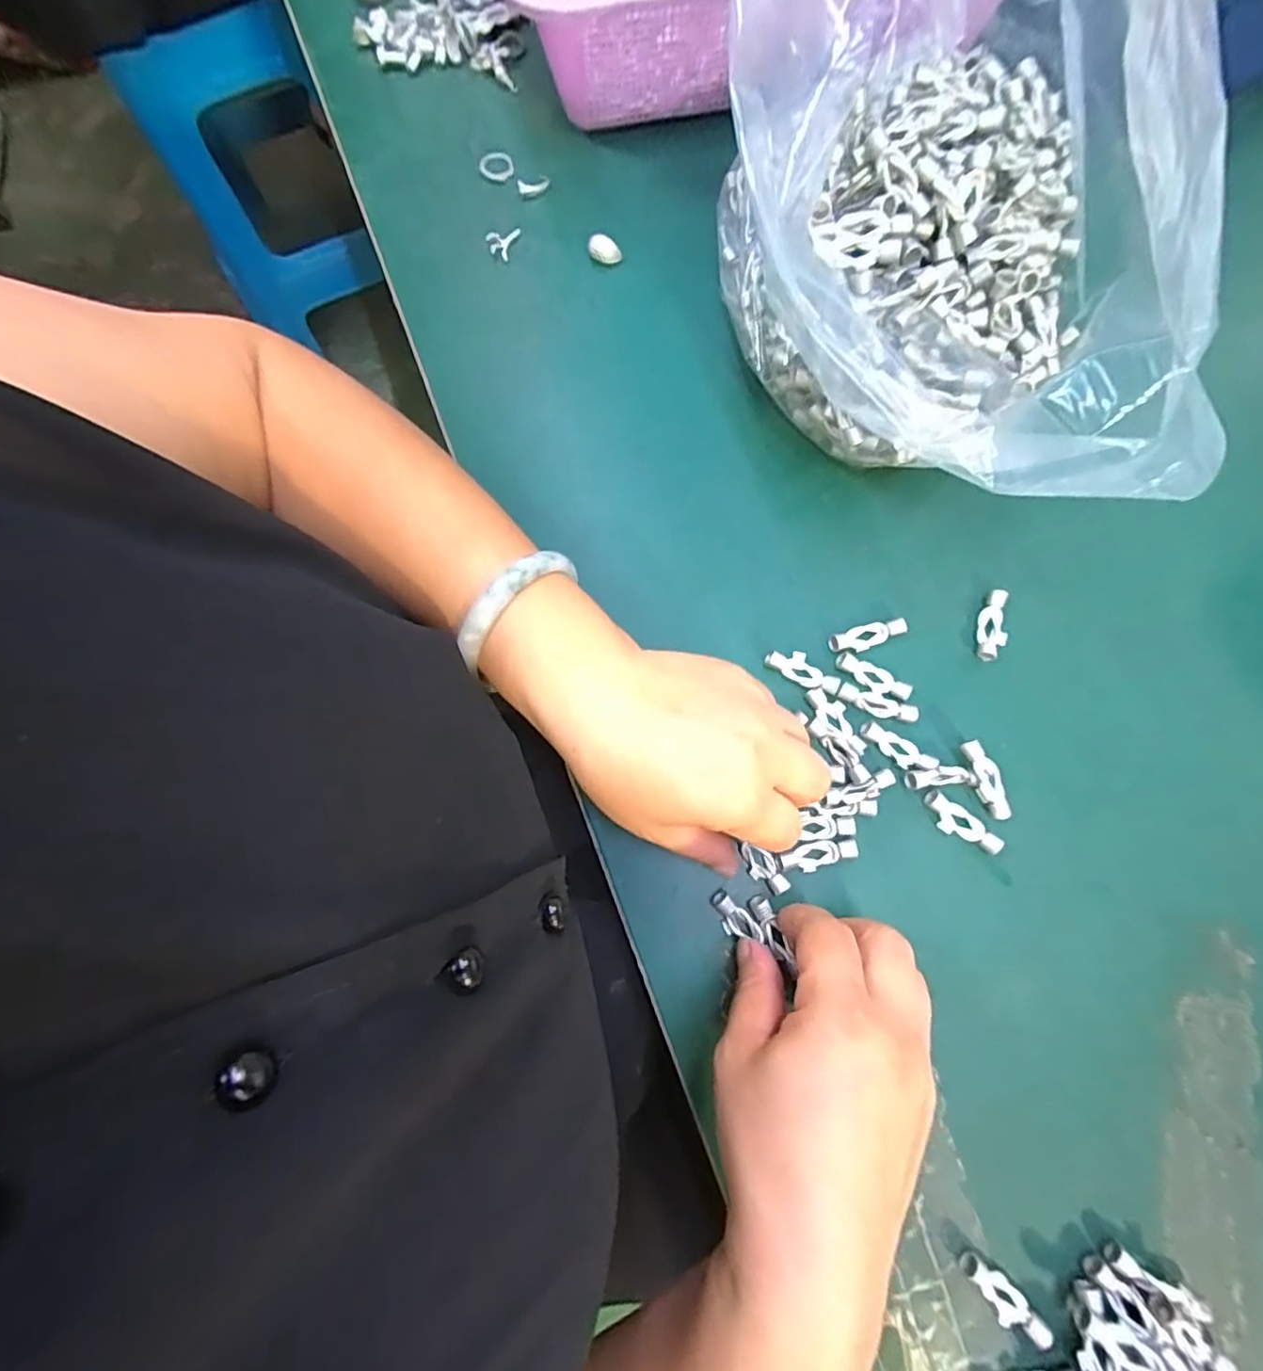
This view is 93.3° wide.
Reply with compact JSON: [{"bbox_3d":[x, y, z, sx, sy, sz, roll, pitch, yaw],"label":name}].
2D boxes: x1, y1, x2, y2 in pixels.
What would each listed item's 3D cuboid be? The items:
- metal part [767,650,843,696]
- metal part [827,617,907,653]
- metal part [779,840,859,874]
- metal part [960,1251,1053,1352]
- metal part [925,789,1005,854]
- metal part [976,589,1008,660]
[{"bbox_3d":[0.086,-0.008,0.297,0.038,0.004,0.015,28,80,7],"label":"metal part"},{"bbox_3d":[0.119,-0.025,0.300,0.039,0.005,0.012,-19,78,-3],"label":"metal part"},{"bbox_3d":[0.087,0.080,0.279,0.037,0.004,0.012,-13,78,-2],"label":"metal part"},{"bbox_3d":[0.150,0.247,0.240,0.013,0.010,0.035,-39,80,-7],"label":"metal part"},{"bbox_3d":[0.155,0.065,0.279,0.037,0.007,0.015,32,80,8],"label":"metal part"},{"bbox_3d":[0.183,-0.030,0.301,0.015,0.008,0.036,7,78,3],"label":"metal part"}]

